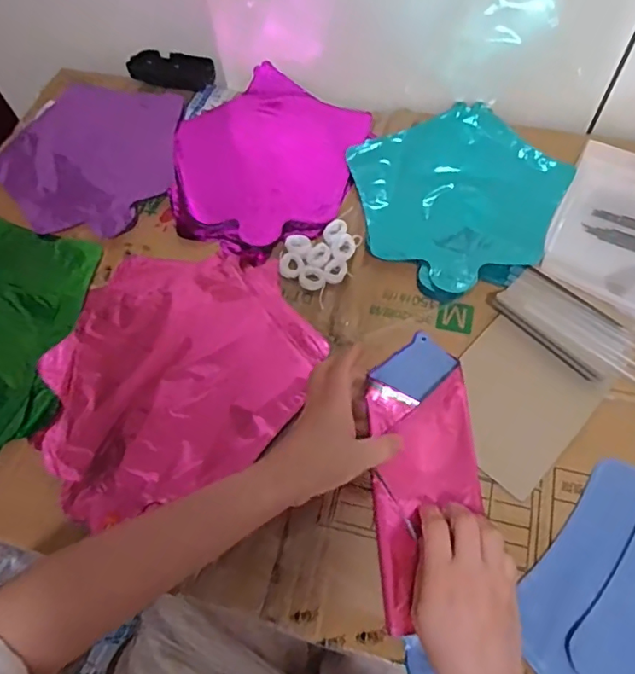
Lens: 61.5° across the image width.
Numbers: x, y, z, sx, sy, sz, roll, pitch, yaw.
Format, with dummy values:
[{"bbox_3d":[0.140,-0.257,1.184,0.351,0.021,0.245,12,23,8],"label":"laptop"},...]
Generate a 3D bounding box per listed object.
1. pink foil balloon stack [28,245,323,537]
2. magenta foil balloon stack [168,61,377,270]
[{"bbox_3d":[-0.136,0.021,0.494,0.250,0.013,0.231,-30,65,-11],"label":"pink foil balloon stack"},{"bbox_3d":[-0.065,-0.200,0.608,0.212,0.024,0.250,21,67,13],"label":"magenta foil balloon stack"}]

